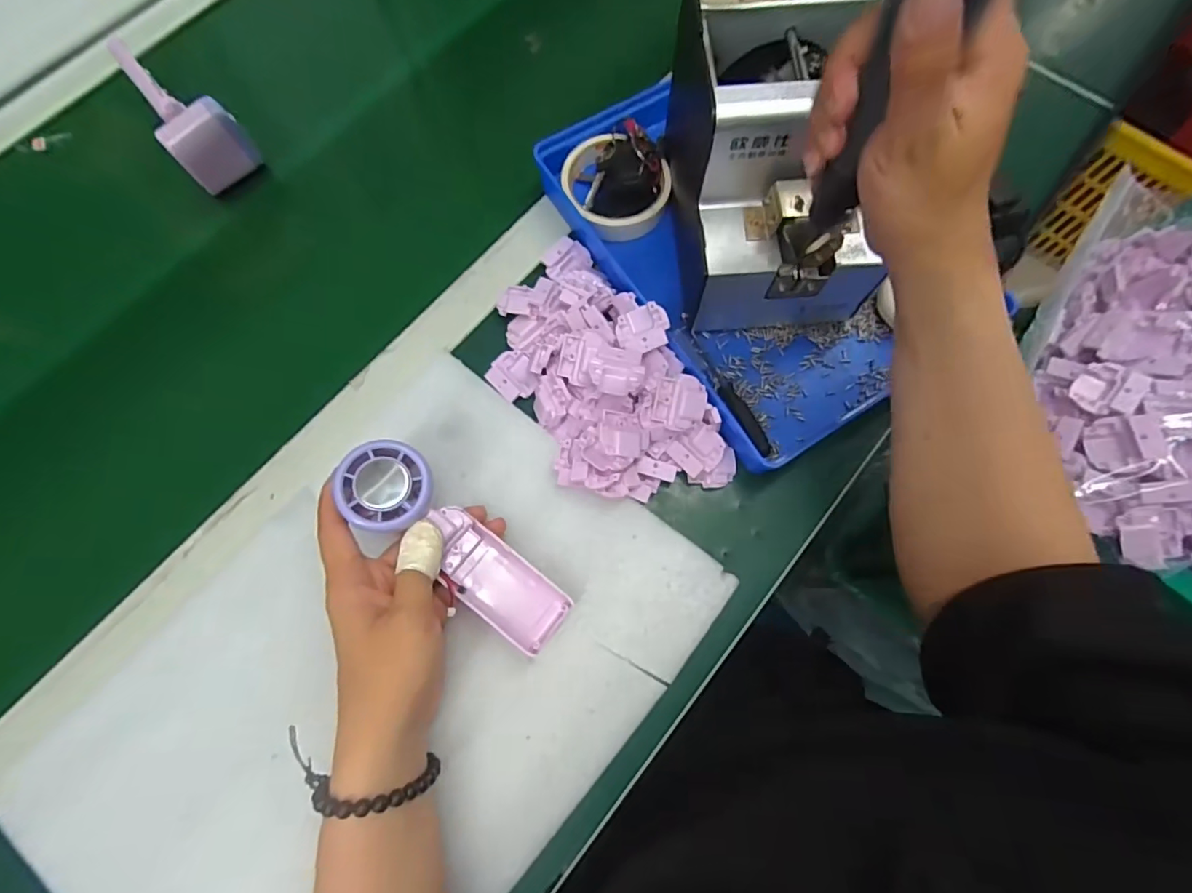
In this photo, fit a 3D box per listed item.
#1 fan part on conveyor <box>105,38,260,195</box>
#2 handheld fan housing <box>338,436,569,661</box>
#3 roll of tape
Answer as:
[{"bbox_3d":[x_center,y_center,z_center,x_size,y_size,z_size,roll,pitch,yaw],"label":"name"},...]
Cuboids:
[{"bbox_3d":[-0.354,-0.291,0.463,0.055,0.044,0.154,-39,78,-10],"label":"fan part on conveyor"},{"bbox_3d":[-0.088,0.063,0.345,0.166,0.027,0.049,45,78,-13],"label":"handheld fan housing"},{"bbox_3d":[0.016,-0.211,0.450,0.087,0.031,0.078,8,75,2],"label":"roll of tape"}]

